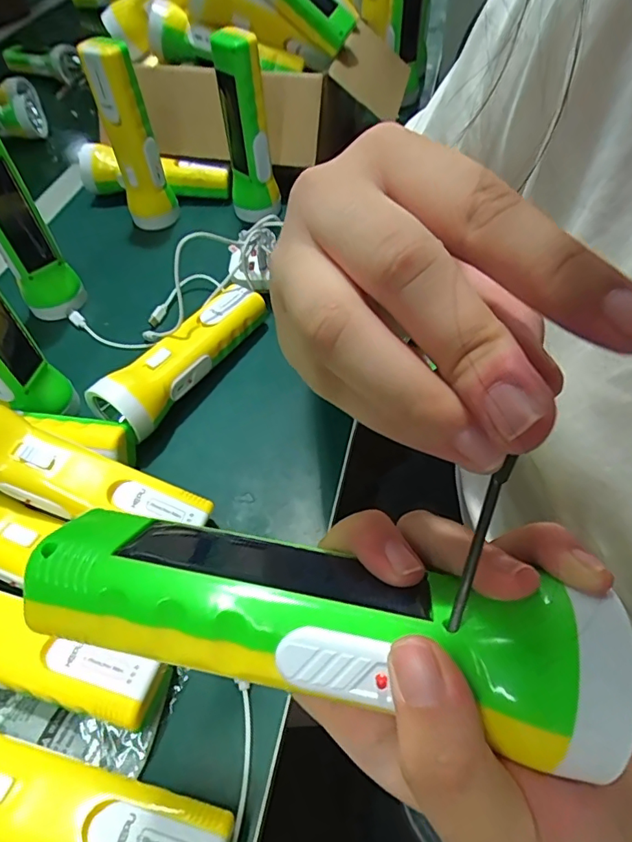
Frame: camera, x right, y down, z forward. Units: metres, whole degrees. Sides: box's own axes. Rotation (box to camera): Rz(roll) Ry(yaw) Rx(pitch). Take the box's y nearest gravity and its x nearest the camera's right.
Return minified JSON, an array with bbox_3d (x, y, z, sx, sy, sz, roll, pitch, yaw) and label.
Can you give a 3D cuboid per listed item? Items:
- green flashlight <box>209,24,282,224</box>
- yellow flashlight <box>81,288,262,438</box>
[{"bbox_3d":[-0.068,-0.285,0.495,0.049,0.161,0.041,-8,54,-3],"label":"green flashlight"},{"bbox_3d":[-0.103,-0.053,0.409,0.045,0.050,0.165,25,59,20],"label":"yellow flashlight"}]

